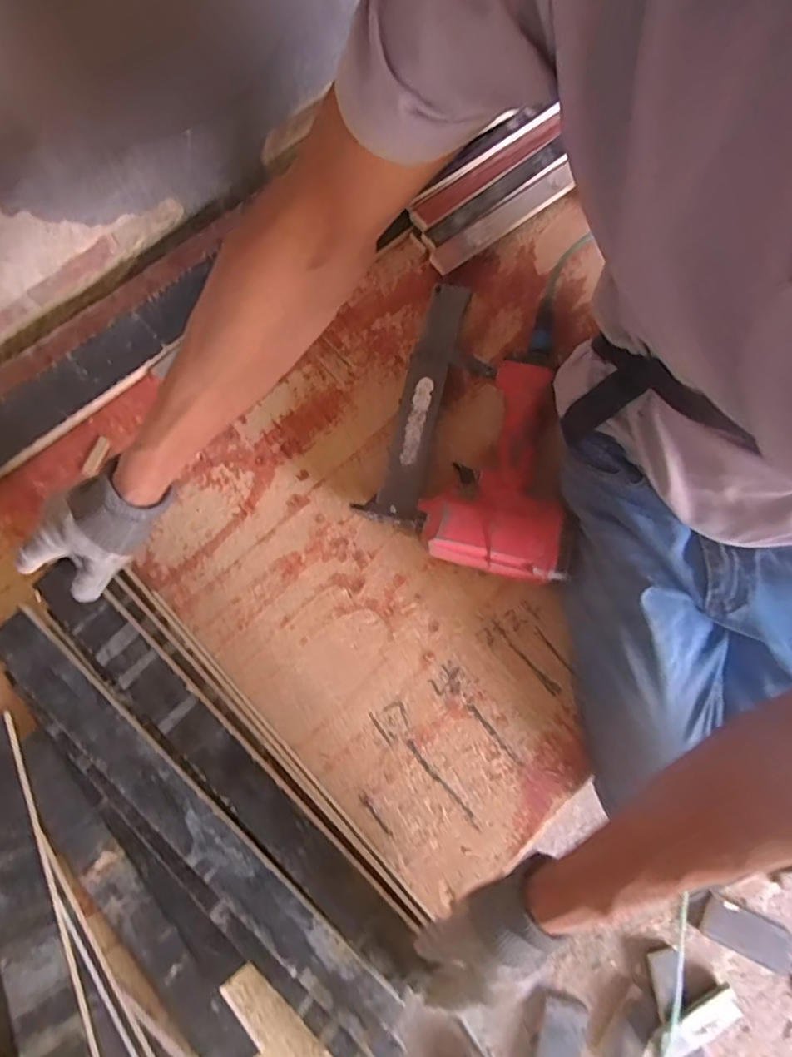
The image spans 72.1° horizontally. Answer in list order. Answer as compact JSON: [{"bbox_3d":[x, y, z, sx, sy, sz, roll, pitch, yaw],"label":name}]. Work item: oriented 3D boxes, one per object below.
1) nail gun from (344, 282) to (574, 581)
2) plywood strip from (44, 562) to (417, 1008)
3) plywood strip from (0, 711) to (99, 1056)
[{"bbox_3d":[0.105,-0.114,0.618,0.219,0.074,0.314,18,77,3],"label":"nail gun"},{"bbox_3d":[-0.165,0.223,0.519,0.497,0.017,0.058,44,85,6],"label":"plywood strip"},{"bbox_3d":[-0.314,0.349,0.469,0.047,0.015,0.370,-17,74,-31],"label":"plywood strip"}]

